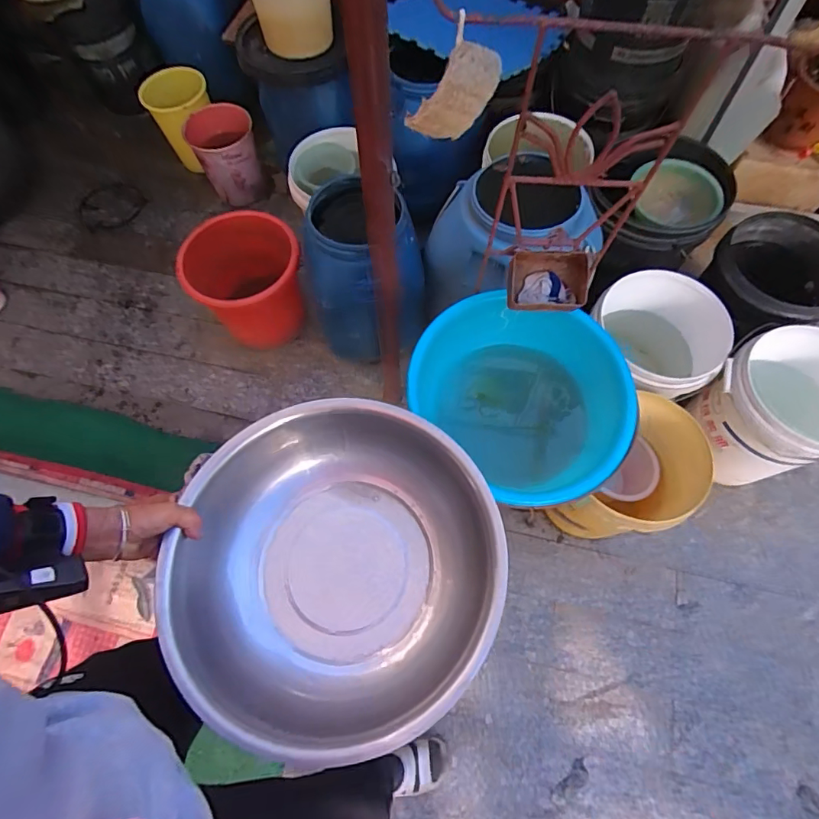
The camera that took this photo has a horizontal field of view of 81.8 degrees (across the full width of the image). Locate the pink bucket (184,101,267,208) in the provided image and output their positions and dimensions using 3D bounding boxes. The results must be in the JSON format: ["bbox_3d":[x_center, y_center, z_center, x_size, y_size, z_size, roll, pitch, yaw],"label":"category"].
[{"bbox_3d":[-0.634,-0.891,1.672,0.215,0.239,0.233,0,68,1],"label":"pink bucket"}]

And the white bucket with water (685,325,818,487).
[{"bbox_3d":[0.883,-0.004,1.157,0.347,0.321,0.276,-38,72,-13],"label":"white bucket with water"}]

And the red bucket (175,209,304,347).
[{"bbox_3d":[-0.465,-0.366,1.410,0.319,0.299,0.292,0,68,1],"label":"red bucket"}]

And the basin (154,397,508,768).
[{"bbox_3d":[-0.086,0.185,0.580,0.366,0.130,0.367,-1,66,3],"label":"basin"}]

